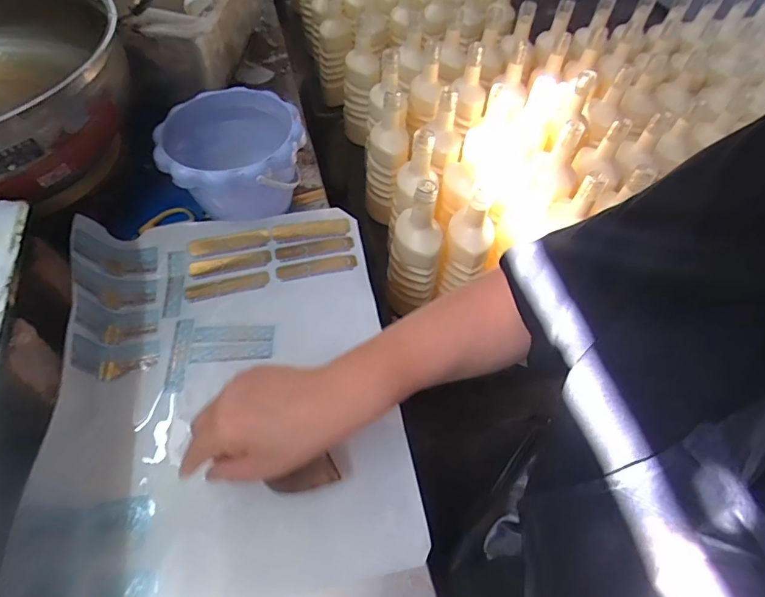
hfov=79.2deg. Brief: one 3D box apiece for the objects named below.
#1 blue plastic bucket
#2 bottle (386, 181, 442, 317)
[{"bbox_3d":[-0.175,-0.160,0.559,0.157,0.119,0.148,2,55,-3],"label":"blue plastic bucket"},{"bbox_3d":[0.050,-0.072,0.717,0.077,0.242,0.085,9,55,2],"label":"bottle"}]

